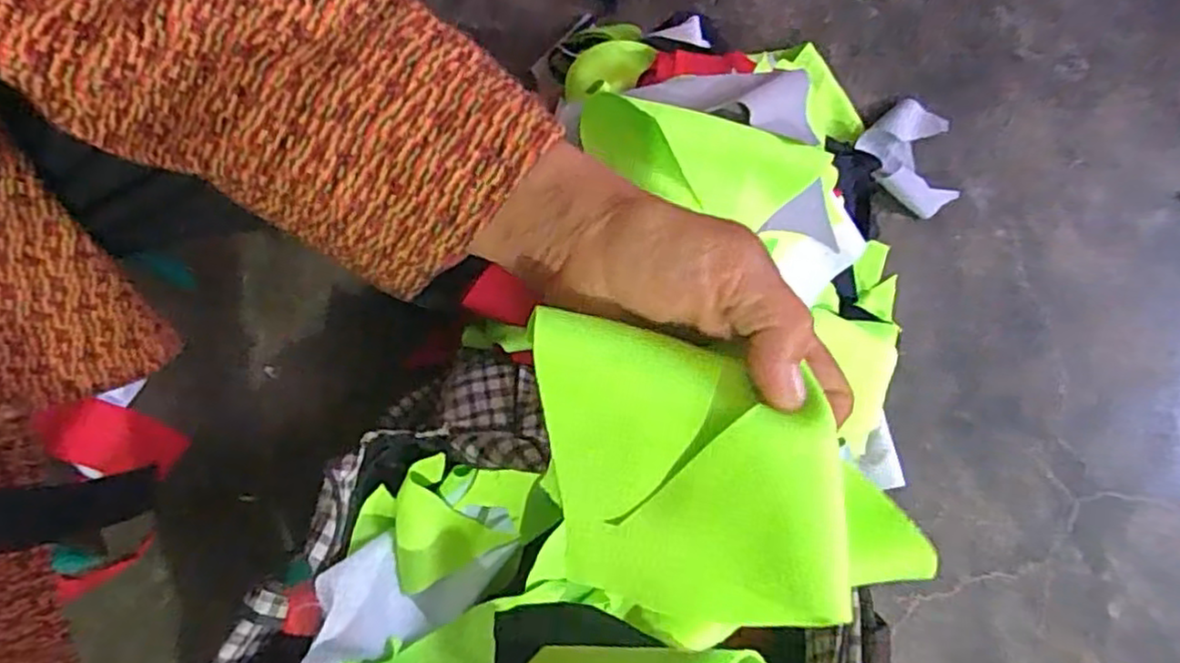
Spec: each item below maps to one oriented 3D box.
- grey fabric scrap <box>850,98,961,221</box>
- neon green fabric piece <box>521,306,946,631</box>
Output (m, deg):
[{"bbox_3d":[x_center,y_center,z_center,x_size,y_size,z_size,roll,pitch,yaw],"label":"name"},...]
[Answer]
[{"bbox_3d":[0.369,-0.196,0.780,0.133,0.033,0.121,-42,82,-9],"label":"grey fabric scrap"},{"bbox_3d":[0.042,0.055,0.247,0.134,0.073,0.093,10,77,1],"label":"neon green fabric piece"}]

